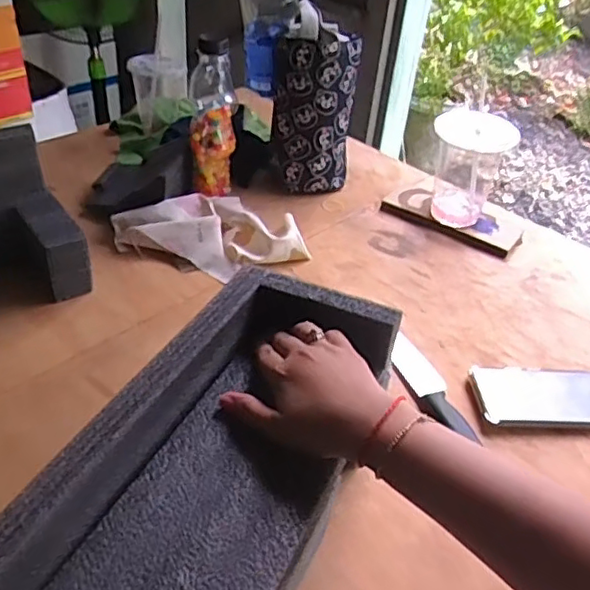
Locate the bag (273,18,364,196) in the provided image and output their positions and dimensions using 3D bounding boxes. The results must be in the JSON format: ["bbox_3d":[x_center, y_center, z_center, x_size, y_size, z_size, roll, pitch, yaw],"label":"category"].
[{"bbox_3d":[0.032,-0.266,0.927,0.114,0.216,0.074,4,40,-2],"label":"bag"}]

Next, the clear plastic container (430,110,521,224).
[{"bbox_3d":[0.241,-0.171,0.882,0.103,0.142,0.107,14,40,10],"label":"clear plastic container"}]

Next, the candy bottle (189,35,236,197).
[{"bbox_3d":[-0.114,-0.248,0.861,0.061,0.200,0.064,3,40,-3],"label":"candy bottle"}]

